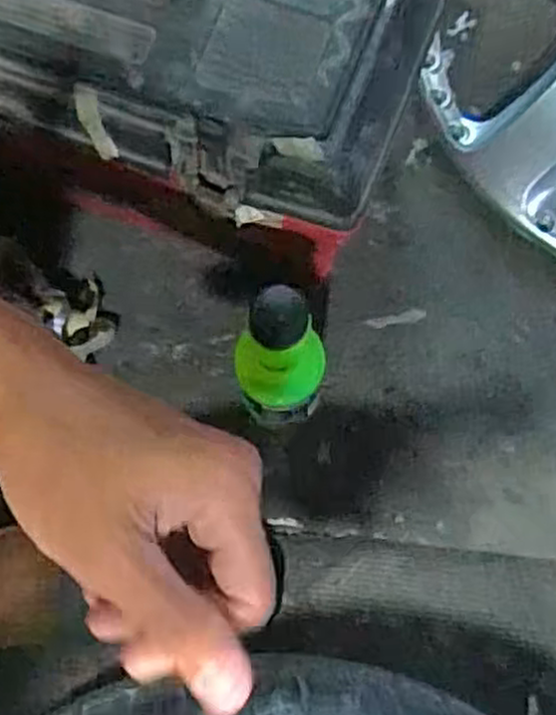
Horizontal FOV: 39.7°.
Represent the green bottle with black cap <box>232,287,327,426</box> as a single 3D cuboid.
[{"bbox_3d":[0.001,0.009,0.474,0.052,0.197,0.042,-1,77,-1],"label":"green bottle with black cap"}]

